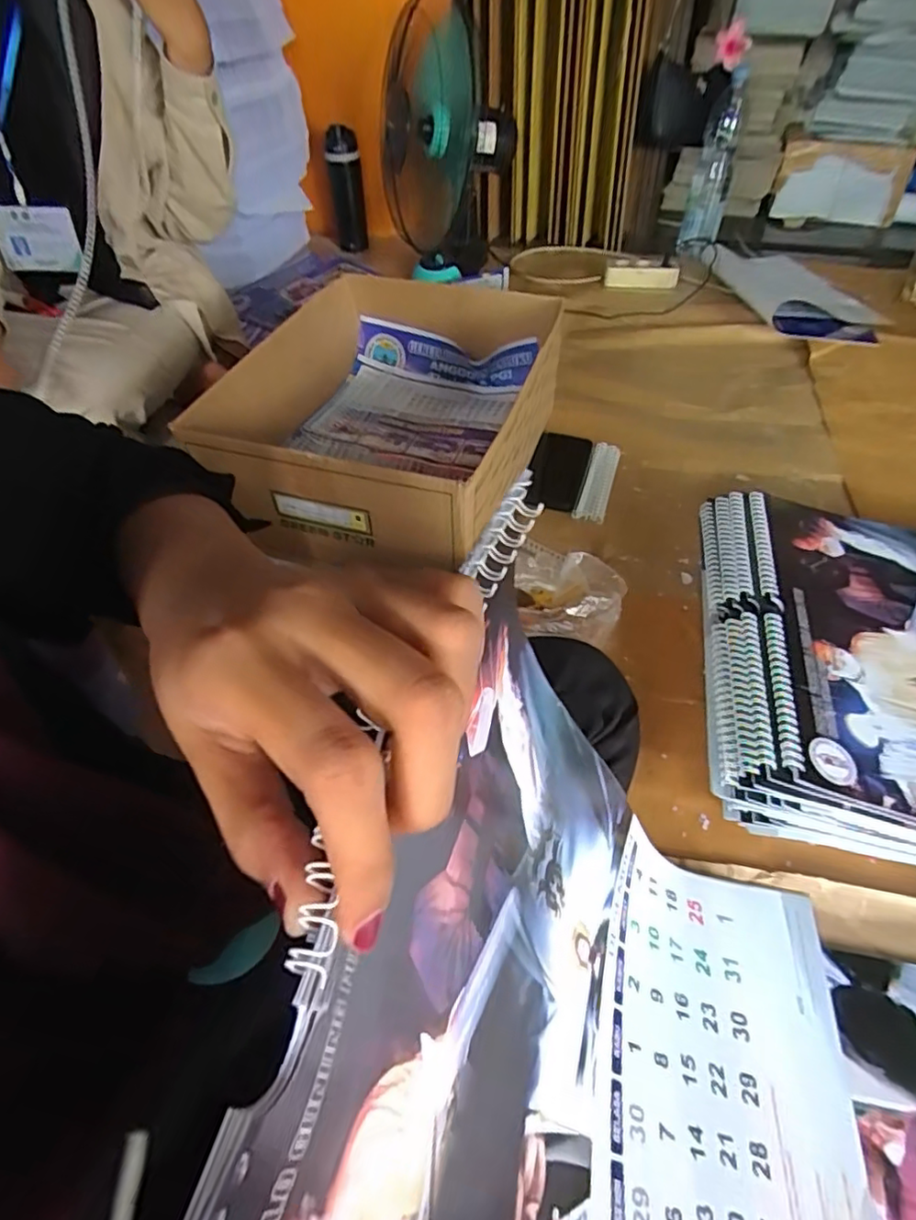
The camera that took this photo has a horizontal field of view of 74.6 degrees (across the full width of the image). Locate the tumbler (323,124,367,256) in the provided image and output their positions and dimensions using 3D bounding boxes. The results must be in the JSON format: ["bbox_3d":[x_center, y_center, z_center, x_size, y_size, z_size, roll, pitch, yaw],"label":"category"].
[{"bbox_3d":[-0.257,-0.973,1.392,0.075,0.217,0.076,-11,49,-9],"label":"tumbler"}]

